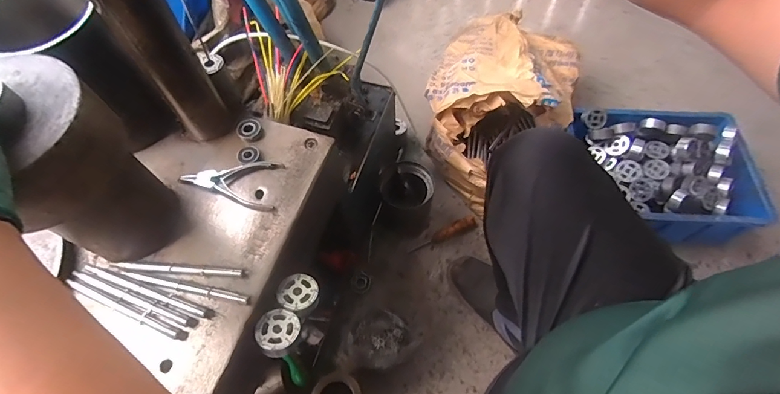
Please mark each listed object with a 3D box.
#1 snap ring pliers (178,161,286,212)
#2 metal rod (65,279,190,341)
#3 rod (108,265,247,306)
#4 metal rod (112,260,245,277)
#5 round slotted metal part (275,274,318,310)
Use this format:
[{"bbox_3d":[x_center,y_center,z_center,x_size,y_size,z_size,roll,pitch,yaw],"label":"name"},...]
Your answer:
[{"bbox_3d":[-0.209,-0.029,0.537,0.128,0.017,0.071,15,63,10],"label":"snap ring pliers"},{"bbox_3d":[-0.307,0.132,0.460,0.160,0.015,0.012,18,64,11],"label":"metal rod"},{"bbox_3d":[-0.251,0.105,0.471,0.176,0.008,0.012,10,62,7],"label":"rod"},{"bbox_3d":[-0.256,0.088,0.480,0.160,0.010,0.011,4,62,4],"label":"metal rod"},{"bbox_3d":[-0.121,0.126,0.519,0.051,0.015,0.051,3,49,-4],"label":"round slotted metal part"}]

